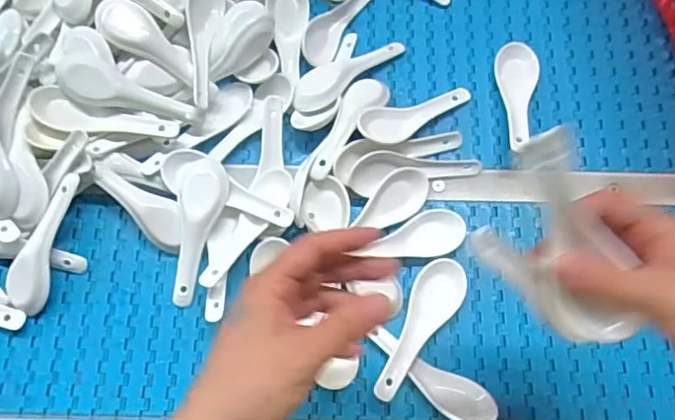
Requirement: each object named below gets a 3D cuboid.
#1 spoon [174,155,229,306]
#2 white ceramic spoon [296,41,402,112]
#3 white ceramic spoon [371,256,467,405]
[{"bbox_3d":[-0.120,0.019,0.490,0.037,0.018,0.124,9,87,3],"label":"spoon"},{"bbox_3d":[0.012,-0.130,0.549,0.120,0.024,0.039,-32,76,-8],"label":"white ceramic spoon"},{"bbox_3d":[0.070,0.098,0.470,0.041,0.028,0.124,23,75,7],"label":"white ceramic spoon"}]

